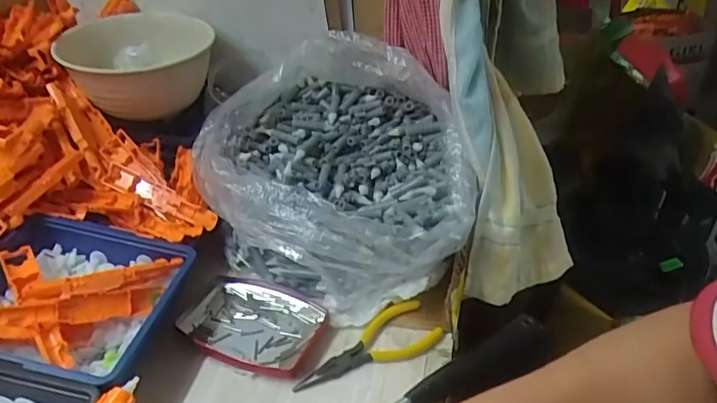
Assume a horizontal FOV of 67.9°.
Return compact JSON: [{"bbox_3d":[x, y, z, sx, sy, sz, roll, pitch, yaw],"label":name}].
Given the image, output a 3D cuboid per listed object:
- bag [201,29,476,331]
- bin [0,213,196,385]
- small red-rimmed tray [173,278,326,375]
[{"bbox_3d":[-0.031,-0.038,0.536,0.244,0.145,0.293,-12,38,-11],"label":"bag"},{"bbox_3d":[-0.240,0.083,0.442,0.164,0.063,0.144,5,38,11],"label":"bin"},{"bbox_3d":[-0.094,0.106,0.466,0.127,0.014,0.084,16,41,24],"label":"small red-rimmed tray"}]

